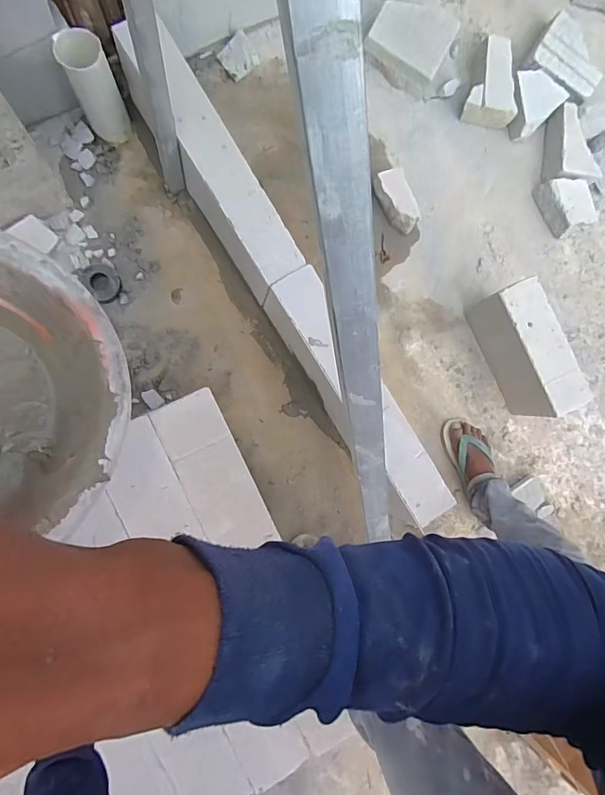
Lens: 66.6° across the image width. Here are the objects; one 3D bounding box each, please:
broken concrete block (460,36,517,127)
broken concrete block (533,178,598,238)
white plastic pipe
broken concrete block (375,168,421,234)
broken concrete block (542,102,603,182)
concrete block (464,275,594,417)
[{"bbox_3d":[0.514,-0.838,1.219,0.133,0.065,0.202,13,85,-9],"label":"broken concrete block"},{"bbox_3d":[0.716,-0.528,1.250,0.088,0.094,0.152,-25,91,-9],"label":"broken concrete block"},{"bbox_3d":[-0.427,-0.642,0.959,0.089,0.236,0.078,-24,91,-11],"label":"white plastic pipe"},{"bbox_3d":[0.243,-0.496,1.178,0.074,0.080,0.150,-29,92,-10],"label":"broken concrete block"},{"bbox_3d":[0.729,-0.685,1.265,0.131,0.070,0.206,0,87,-8],"label":"broken concrete block"},{"bbox_3d":[0.535,-0.112,1.132,0.104,0.218,0.316,-23,91,-9],"label":"concrete block"}]

